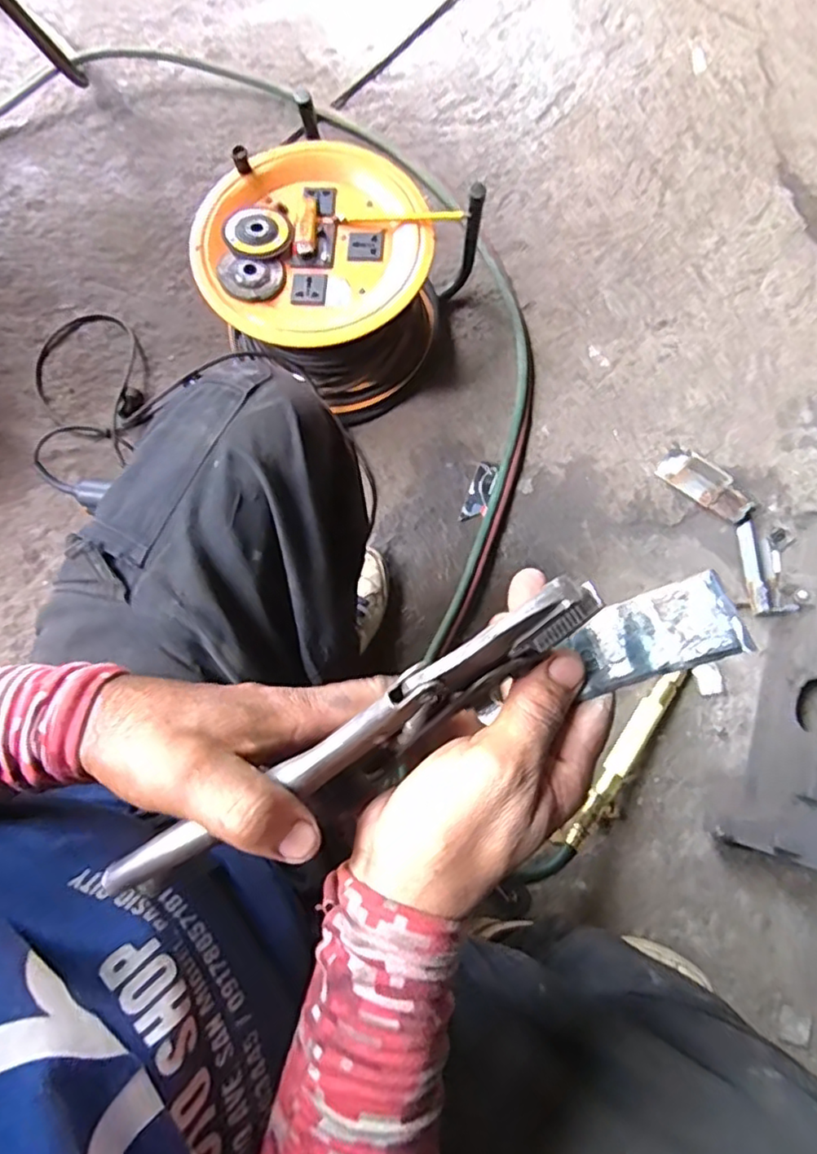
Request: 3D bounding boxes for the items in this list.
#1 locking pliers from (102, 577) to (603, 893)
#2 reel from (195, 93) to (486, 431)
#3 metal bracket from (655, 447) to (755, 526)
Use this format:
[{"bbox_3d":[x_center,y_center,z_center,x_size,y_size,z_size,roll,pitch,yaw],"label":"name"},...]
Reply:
[{"bbox_3d":[-0.021,0.065,0.246,0.212,0.046,0.020,-33,78,8],"label":"locking pliers"},{"bbox_3d":[-0.103,-0.401,0.853,0.297,0.201,0.306,29,79,7],"label":"reel"},{"bbox_3d":[0.407,-0.124,0.849,0.132,0.024,0.048,35,79,9],"label":"metal bracket"}]

